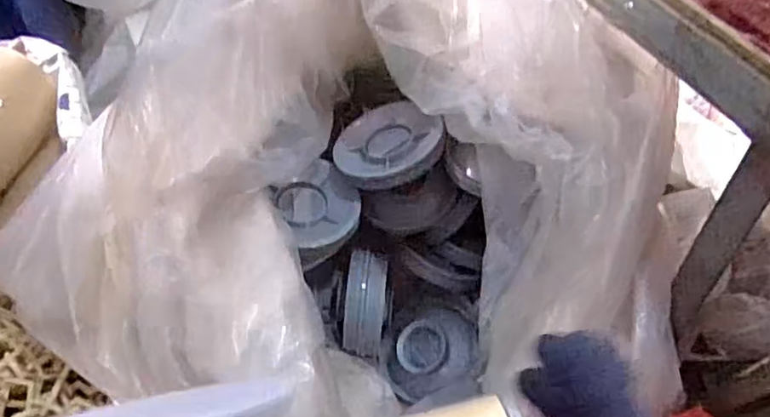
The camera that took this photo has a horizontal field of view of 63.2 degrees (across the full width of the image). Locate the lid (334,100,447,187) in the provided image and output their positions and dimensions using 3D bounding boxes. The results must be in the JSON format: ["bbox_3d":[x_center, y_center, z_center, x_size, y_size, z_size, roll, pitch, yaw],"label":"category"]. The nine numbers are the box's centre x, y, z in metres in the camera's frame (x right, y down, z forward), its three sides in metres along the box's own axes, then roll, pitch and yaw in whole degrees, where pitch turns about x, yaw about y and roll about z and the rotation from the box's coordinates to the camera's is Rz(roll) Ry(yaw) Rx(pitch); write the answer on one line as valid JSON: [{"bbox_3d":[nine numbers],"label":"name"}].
[{"bbox_3d":[0.004,-0.082,0.777,0.131,0.020,0.114,-28,55,2],"label":"lid"}]

